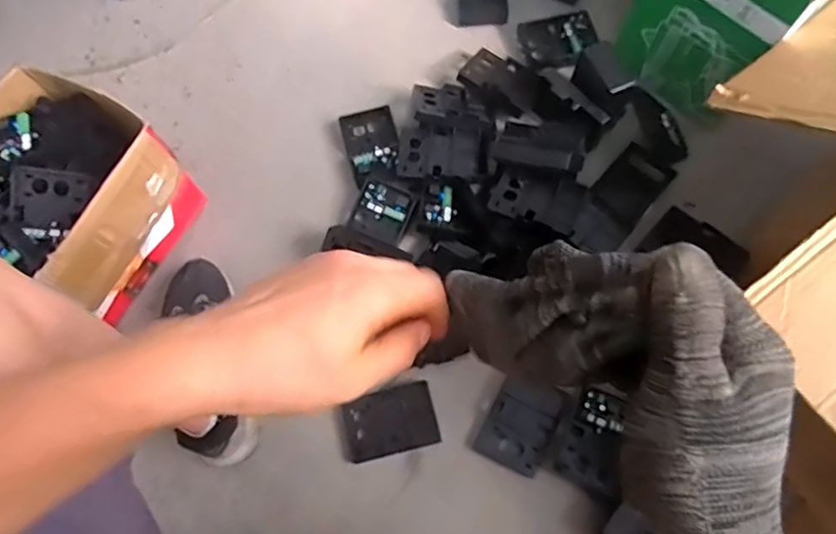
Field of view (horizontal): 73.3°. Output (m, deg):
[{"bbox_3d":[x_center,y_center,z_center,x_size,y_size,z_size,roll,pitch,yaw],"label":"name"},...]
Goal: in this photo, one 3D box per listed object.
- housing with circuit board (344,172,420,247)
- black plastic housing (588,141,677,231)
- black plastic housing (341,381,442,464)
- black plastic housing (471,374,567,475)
[{"bbox_3d":[-0.052,-0.084,0.847,0.085,0.018,0.084,26,98,7],"label":"housing with circuit board"},{"bbox_3d":[0.341,-0.131,0.892,0.089,0.026,0.109,40,79,12],"label":"black plastic housing"},{"bbox_3d":[-0.041,0.213,0.773,0.129,0.018,0.085,-14,74,-2],"label":"black plastic housing"},{"bbox_3d":[0.143,0.215,0.780,0.087,0.019,0.123,25,85,16],"label":"black plastic housing"}]

